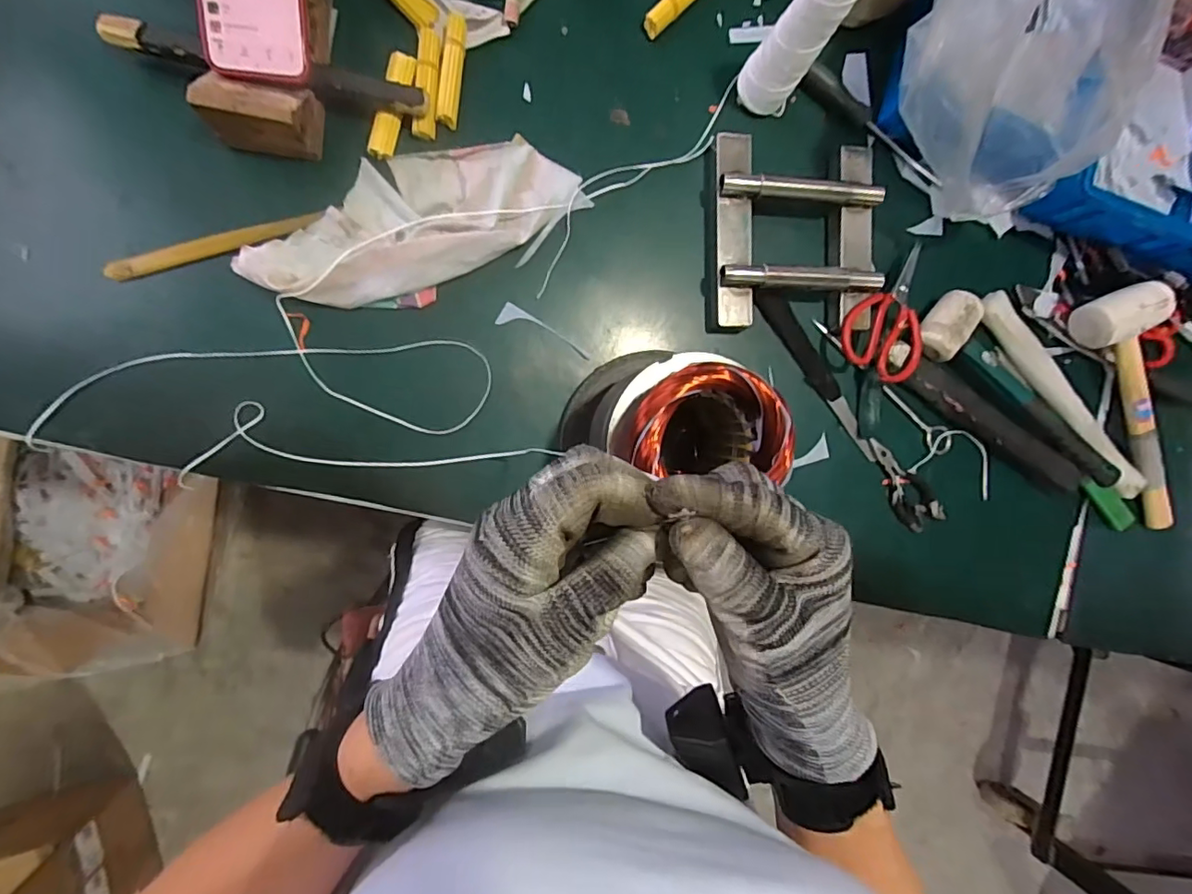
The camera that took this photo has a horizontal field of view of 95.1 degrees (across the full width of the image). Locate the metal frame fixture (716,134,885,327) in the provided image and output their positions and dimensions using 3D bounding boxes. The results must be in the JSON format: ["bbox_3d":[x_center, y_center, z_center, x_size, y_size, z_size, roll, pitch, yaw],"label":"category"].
[{"bbox_3d":[0.213,-0.227,0.576,0.177,0.045,0.191,-3,92,-9],"label":"metal frame fixture"}]

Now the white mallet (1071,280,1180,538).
[{"bbox_3d":[0.643,-0.041,0.630,0.084,0.049,0.293,-25,95,-7],"label":"white mallet"}]

